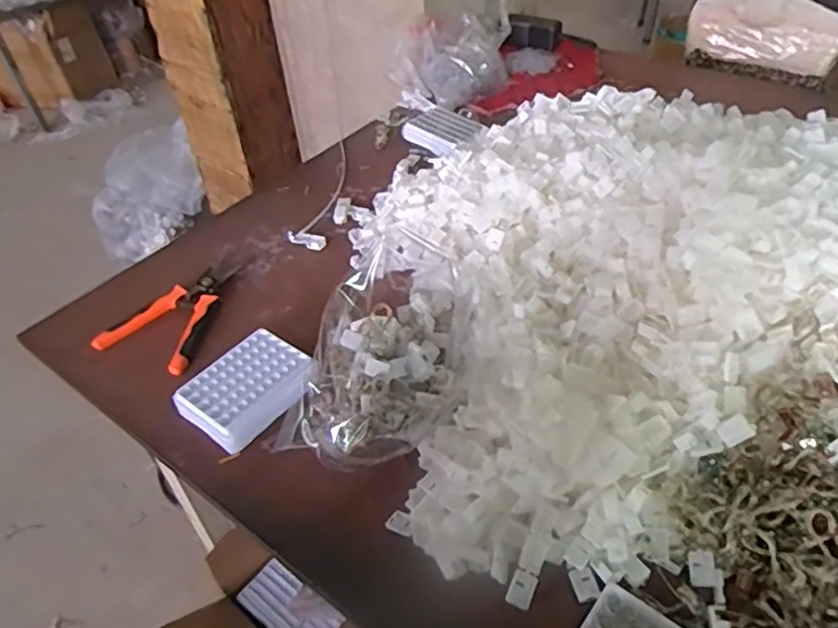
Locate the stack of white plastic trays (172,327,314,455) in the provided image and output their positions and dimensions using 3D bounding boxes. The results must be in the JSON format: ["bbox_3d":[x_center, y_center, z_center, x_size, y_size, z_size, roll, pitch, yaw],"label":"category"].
[{"bbox_3d":[-0.183,0.081,0.682,0.098,0.032,0.132,32,54,33],"label":"stack of white plastic trays"}]

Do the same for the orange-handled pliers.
[{"bbox_3d":[-0.293,-0.011,0.812,0.131,0.018,0.201,15,47,21],"label":"orange-handled pliers"}]

